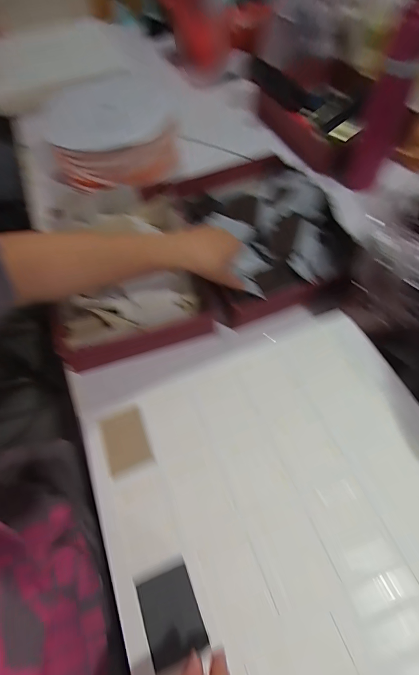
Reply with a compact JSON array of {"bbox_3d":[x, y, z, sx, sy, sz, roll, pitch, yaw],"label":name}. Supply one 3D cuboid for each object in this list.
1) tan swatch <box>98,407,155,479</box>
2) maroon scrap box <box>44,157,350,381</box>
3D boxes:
[{"bbox_3d":[-0.092,0.111,0.357,0.047,0.005,0.064,-22,59,-7],"label":"tan swatch"},{"bbox_3d":[-0.028,-0.141,0.516,0.425,0.071,0.299,-14,59,-5],"label":"maroon scrap box"}]

